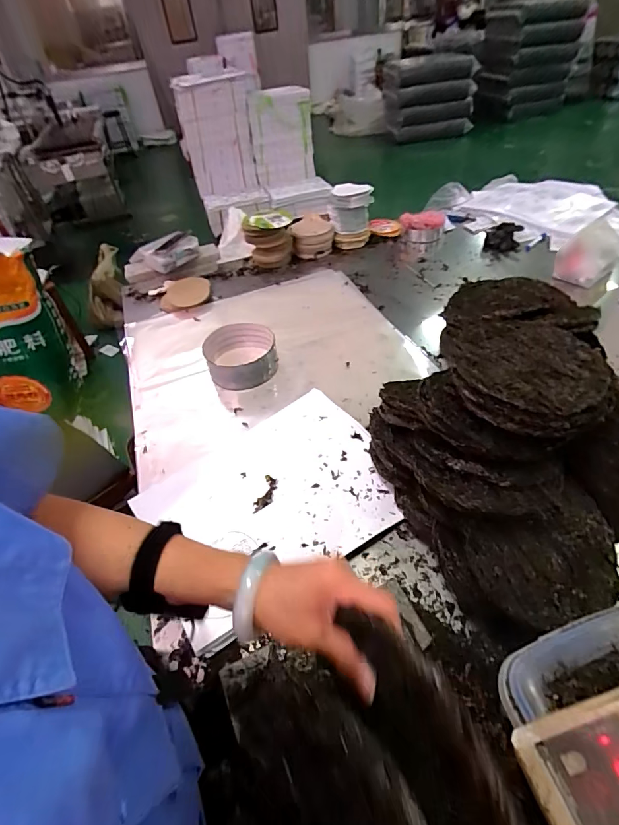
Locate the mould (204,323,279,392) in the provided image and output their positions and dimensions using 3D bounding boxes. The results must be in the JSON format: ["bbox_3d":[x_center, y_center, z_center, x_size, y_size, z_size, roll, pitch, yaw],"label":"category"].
[{"bbox_3d":[-0.179,-0.152,1.060,0.182,0.095,0.172,-7,45,-2],"label":"mould"}]

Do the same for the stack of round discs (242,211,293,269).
[{"bbox_3d":[-0.151,-0.650,1.509,0.175,0.164,0.143,-7,45,-2],"label":"stack of round discs"}]

